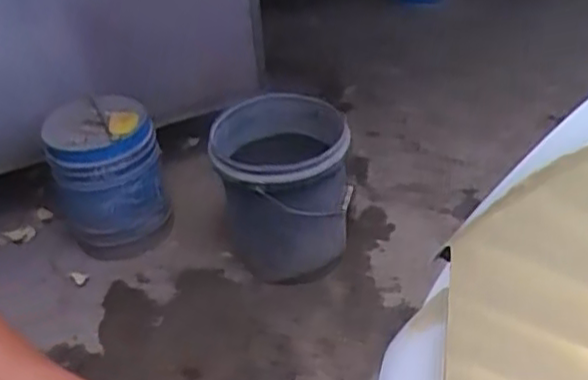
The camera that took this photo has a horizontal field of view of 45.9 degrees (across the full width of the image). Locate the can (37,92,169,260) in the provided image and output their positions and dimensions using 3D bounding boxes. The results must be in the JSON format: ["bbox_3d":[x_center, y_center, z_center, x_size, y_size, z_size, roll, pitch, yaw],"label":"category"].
[{"bbox_3d":[-0.422,-0.015,1.590,0.237,0.342,0.214,-21,42,-16],"label":"can"}]

